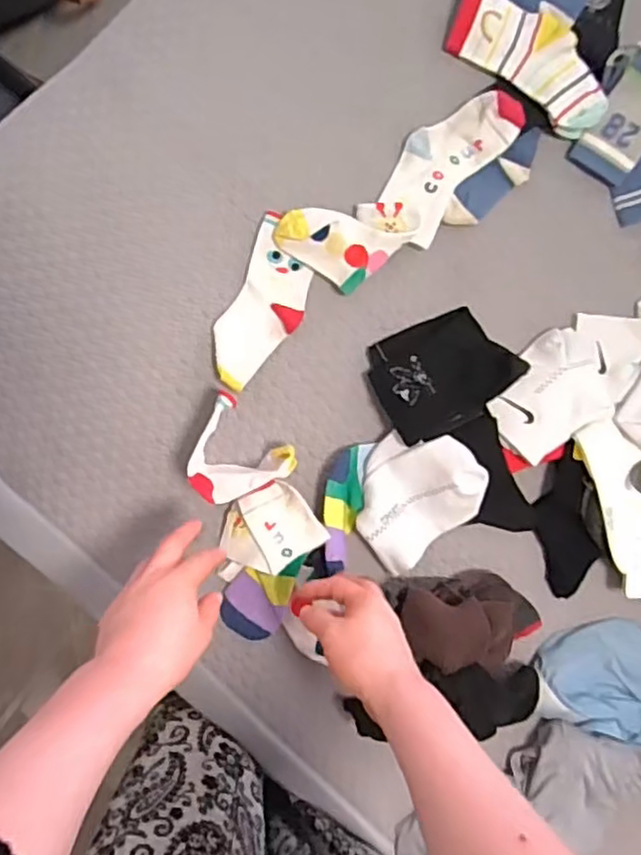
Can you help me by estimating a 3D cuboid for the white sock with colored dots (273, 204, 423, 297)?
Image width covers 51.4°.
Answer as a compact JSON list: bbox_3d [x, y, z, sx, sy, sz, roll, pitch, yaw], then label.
[{"bbox_3d":[0.027,-0.171,0.631,0.130,0.029,0.075,-6,96,-4],"label":"white sock with colored dots"}]

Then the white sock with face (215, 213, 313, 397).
[{"bbox_3d":[-0.052,-0.115,0.636,0.069,0.017,0.160,24,93,-7],"label":"white sock with face"}]

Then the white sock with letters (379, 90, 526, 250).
[{"bbox_3d":[0.118,-0.254,0.633,0.074,0.029,0.151,38,91,-7],"label":"white sock with letters"}]

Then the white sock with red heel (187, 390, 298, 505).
[{"bbox_3d":[-0.080,0.029,0.627,0.092,0.057,0.084,39,91,-7],"label":"white sock with red heel"}]

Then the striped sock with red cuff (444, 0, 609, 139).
[{"bbox_3d":[0.204,-0.354,0.633,0.168,0.023,0.083,33,92,-7],"label":"striped sock with red cuff"}]

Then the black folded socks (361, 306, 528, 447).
[{"bbox_3d":[0.118,-0.054,0.651,0.132,0.025,0.105,-29,79,2],"label":"black folded socks"}]

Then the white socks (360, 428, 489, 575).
[{"bbox_3d":[0.092,0.064,0.654,0.130,0.039,0.111,-39,97,-1],"label":"white socks"}]

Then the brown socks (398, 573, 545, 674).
[{"bbox_3d":[0.151,0.191,0.653,0.142,0.072,0.093,16,93,-7],"label":"brown socks"}]

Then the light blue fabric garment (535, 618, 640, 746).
[{"bbox_3d":[0.296,0.262,0.699,0.136,0.026,0.116,14,94,-6],"label":"light blue fabric garment"}]

